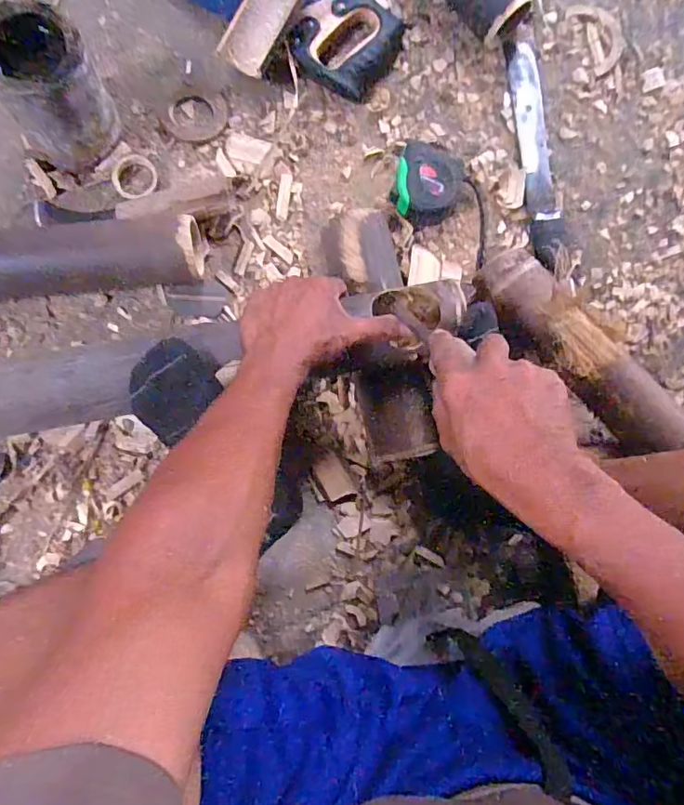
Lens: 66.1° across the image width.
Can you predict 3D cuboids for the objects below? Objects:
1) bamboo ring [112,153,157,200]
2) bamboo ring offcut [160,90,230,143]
[{"bbox_3d":[-0.241,-0.263,0.618,0.056,0.015,0.052,0,80,-2],"label":"bamboo ring"},{"bbox_3d":[-0.176,-0.347,0.633,0.075,0.007,0.068,19,87,0],"label":"bamboo ring offcut"}]

